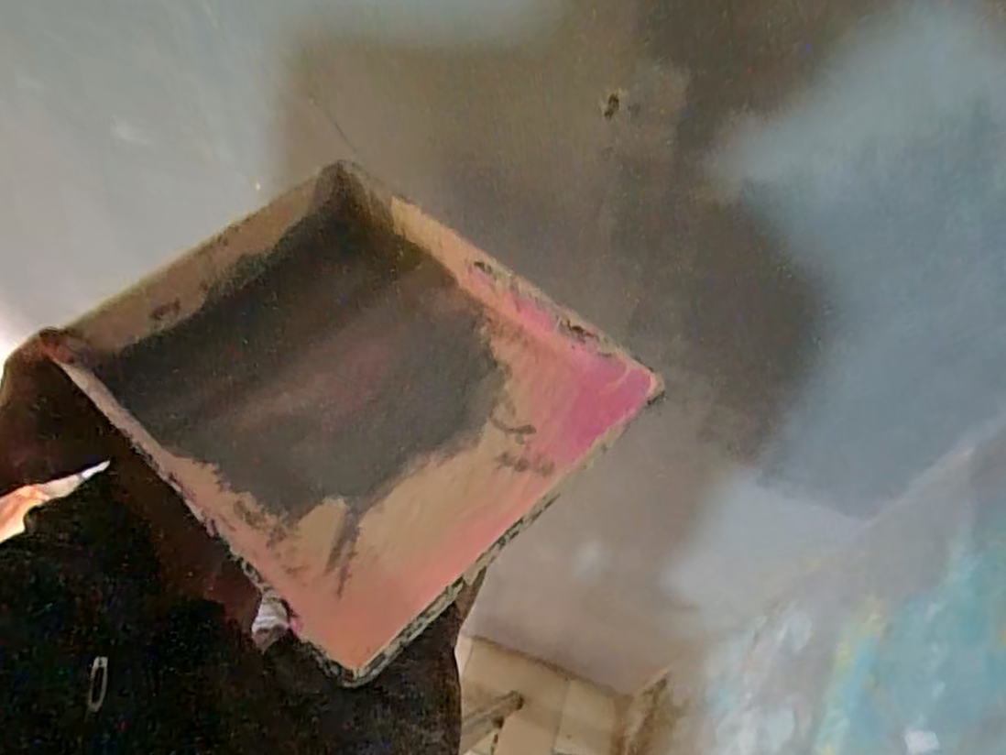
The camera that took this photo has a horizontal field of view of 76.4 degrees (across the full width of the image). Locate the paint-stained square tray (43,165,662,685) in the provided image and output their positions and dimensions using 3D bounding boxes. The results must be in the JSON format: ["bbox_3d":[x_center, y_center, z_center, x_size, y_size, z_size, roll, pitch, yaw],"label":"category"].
[{"bbox_3d":[-0.113,-0.001,0.480,0.354,0.084,0.281,38,61,21],"label":"paint-stained square tray"}]

